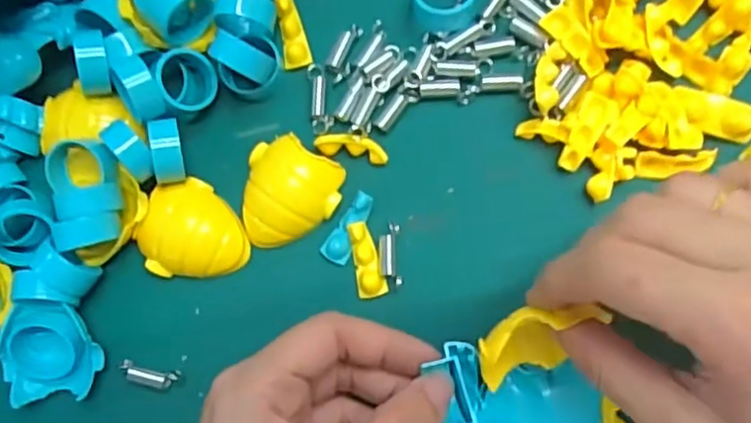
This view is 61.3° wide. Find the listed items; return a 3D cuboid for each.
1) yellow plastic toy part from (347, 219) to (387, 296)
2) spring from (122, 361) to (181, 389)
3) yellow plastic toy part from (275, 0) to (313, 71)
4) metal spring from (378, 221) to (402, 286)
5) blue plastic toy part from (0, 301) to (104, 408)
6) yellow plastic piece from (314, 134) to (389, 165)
[{"bbox_3d":[-0.004,0.019,0.245,0.011,0.006,0.030,-14,97,5],"label":"yellow plastic toy part"},{"bbox_3d":[-0.090,0.065,0.250,0.024,0.007,0.007,9,84,8],"label":"spring"},{"bbox_3d":[-0.035,-0.074,0.260,0.011,0.006,0.030,-12,95,5],"label":"yellow plastic toy part"},{"bbox_3d":[0.006,0.017,0.246,0.008,0.005,0.023,-3,83,6],"label":"metal spring"},{"bbox_3d":[-0.127,0.055,0.250,0.036,0.017,0.038,-1,83,7],"label":"blue plastic toy part"},{"bbox_3d":[-0.009,-0.025,0.251,0.029,0.005,0.009,10,85,8],"label":"yellow plastic piece"}]

